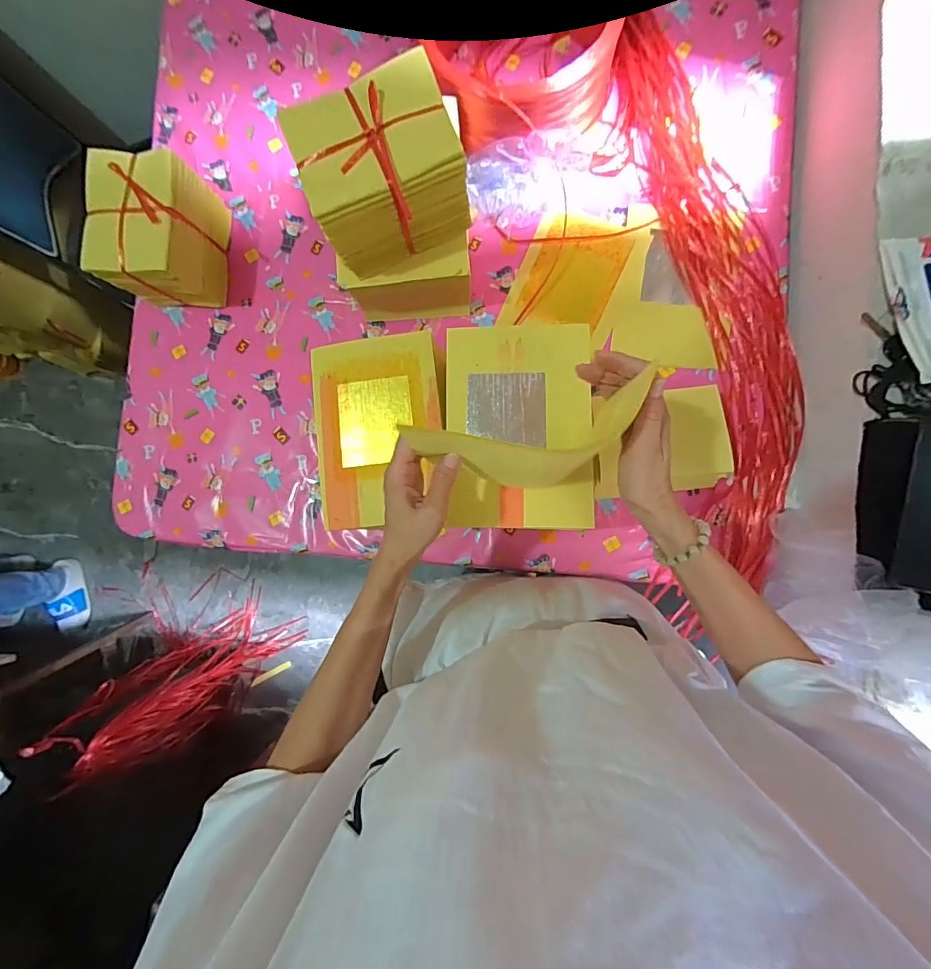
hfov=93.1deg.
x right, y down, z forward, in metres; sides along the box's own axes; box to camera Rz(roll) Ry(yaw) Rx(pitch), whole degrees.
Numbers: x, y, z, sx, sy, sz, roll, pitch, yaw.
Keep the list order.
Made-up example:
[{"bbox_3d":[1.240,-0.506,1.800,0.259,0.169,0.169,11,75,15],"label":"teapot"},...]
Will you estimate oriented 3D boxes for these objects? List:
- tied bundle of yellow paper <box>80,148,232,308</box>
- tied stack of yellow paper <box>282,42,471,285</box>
[{"bbox_3d":[-0.435,-0.359,0.643,0.118,0.152,0.165,5,87,5],"label":"tied bundle of yellow paper"},{"bbox_3d":[-0.087,-0.336,0.493,0.161,0.135,0.123,-21,85,4],"label":"tied stack of yellow paper"}]

